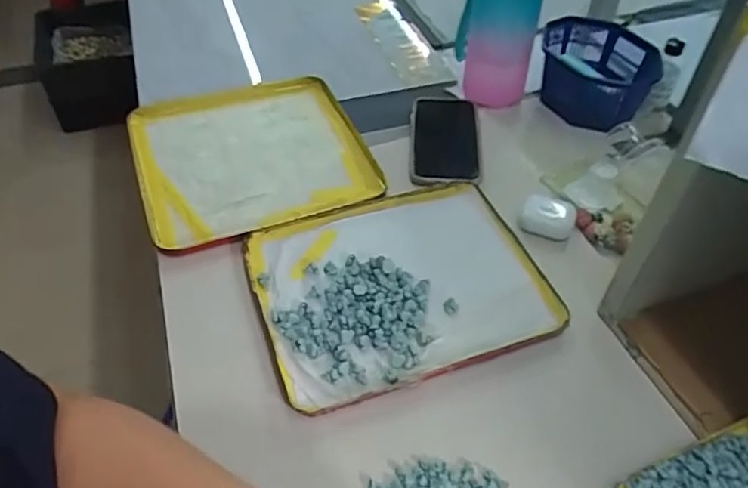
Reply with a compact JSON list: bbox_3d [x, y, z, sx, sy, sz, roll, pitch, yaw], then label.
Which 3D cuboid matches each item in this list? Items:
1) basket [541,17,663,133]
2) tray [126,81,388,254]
[{"bbox_3d":[0.282,-0.218,0.749,0.133,0.081,0.174,10,51,12],"label":"basket"},{"bbox_3d":[-0.139,-0.103,0.659,0.242,0.032,0.264,-19,51,-13],"label":"tray"}]

